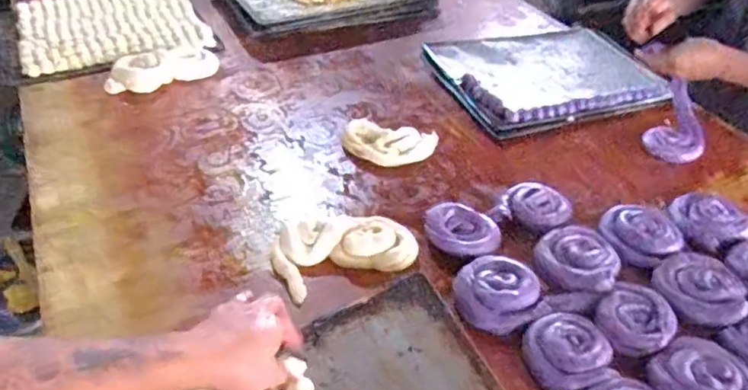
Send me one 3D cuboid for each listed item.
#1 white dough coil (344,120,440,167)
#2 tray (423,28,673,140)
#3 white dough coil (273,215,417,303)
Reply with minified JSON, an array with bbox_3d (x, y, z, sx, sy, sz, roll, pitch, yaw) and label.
[{"bbox_3d":[0.025,-0.088,0.999,0.162,0.032,0.099,6,40,3],"label":"white dough coil"},{"bbox_3d":[0.372,-0.271,1.228,0.462,0.026,0.362,-13,43,-18],"label":"tray"},{"bbox_3d":[-0.044,0.073,0.811,0.189,0.032,0.131,-12,43,-17],"label":"white dough coil"}]

